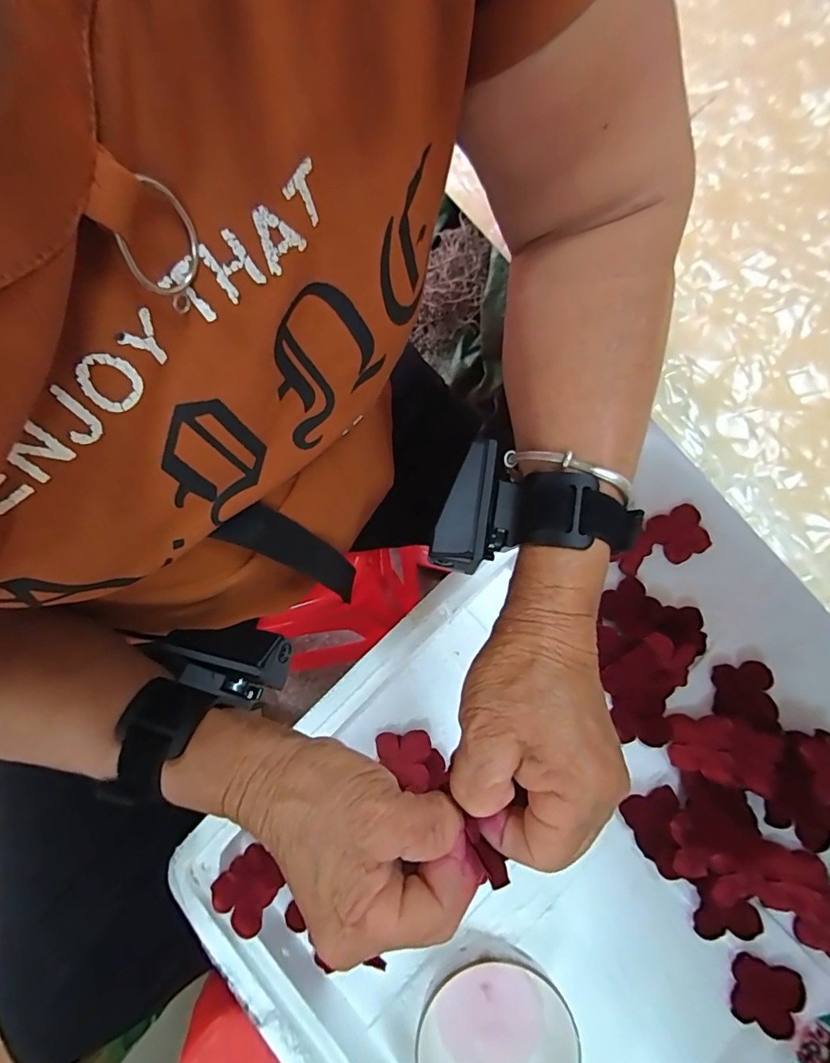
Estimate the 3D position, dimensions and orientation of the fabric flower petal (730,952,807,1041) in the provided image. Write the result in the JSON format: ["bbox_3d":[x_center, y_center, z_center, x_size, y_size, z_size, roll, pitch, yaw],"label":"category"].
[{"bbox_3d":[0.272,0.360,0.365,0.051,0.008,0.046,18,78,4],"label":"fabric flower petal"}]

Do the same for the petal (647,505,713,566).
[{"bbox_3d":[0.253,0.002,0.452,0.047,0.004,0.048,-30,75,9],"label":"petal"}]

